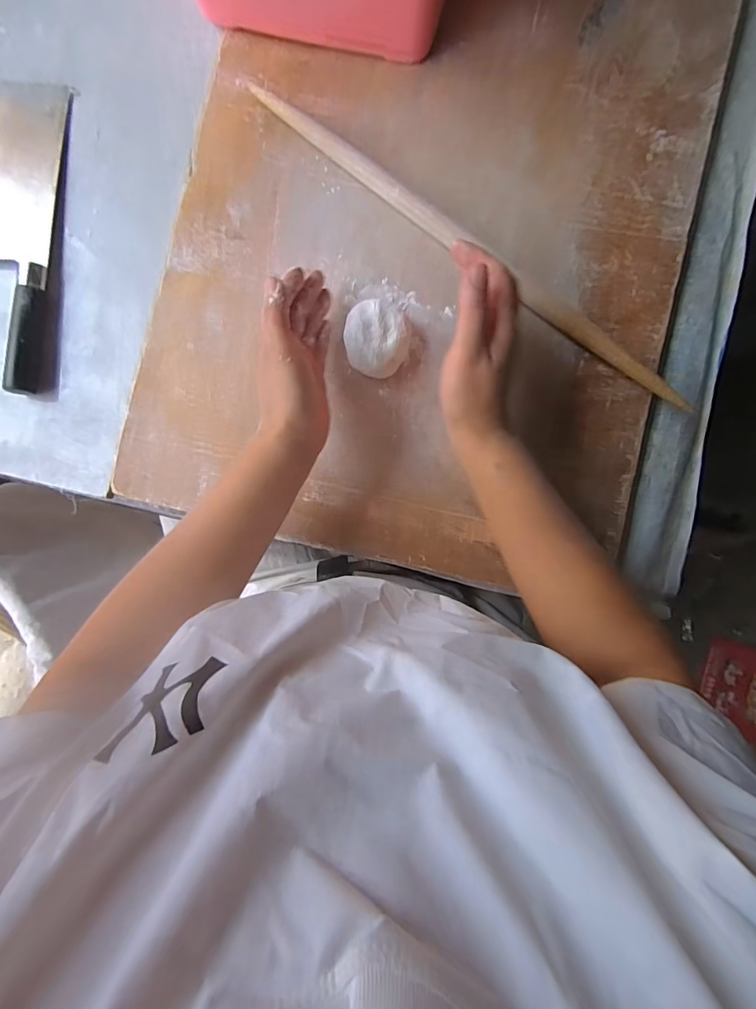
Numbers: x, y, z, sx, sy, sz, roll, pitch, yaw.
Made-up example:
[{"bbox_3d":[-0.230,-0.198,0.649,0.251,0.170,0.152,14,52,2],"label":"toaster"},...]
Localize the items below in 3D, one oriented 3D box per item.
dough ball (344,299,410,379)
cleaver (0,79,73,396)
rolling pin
[{"bbox_3d":[-0.001,-0.145,0.376,0.054,0.027,0.059,0,89,1],"label":"dough ball"},{"bbox_3d":[-0.340,-0.248,0.391,0.076,0.018,0.285,5,89,1],"label":"cleaver"},{"bbox_3d":[0.080,-0.229,0.381,0.472,0.021,0.022,37,90,2],"label":"rolling pin"}]

